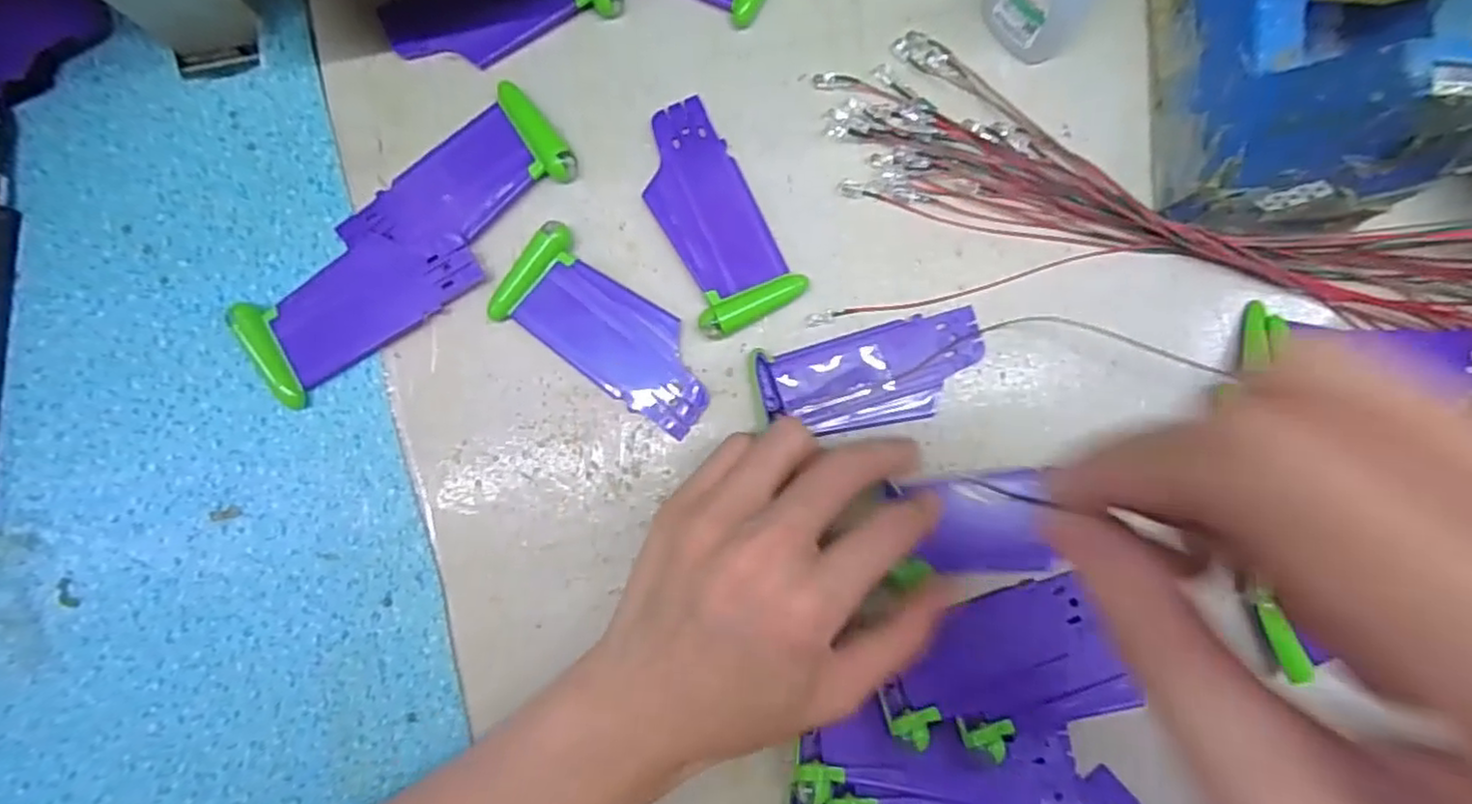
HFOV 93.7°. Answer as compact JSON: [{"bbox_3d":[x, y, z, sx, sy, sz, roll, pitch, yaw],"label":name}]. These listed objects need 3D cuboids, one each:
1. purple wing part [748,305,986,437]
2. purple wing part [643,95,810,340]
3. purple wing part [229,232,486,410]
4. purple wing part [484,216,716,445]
[{"bbox_3d":[0.052,-0.010,0.267,0.090,0.006,0.037,-11,87,0],"label":"purple wing part"},{"bbox_3d":[-0.012,-0.072,0.268,0.041,0.009,0.088,-30,87,-1],"label":"purple wing part"},{"bbox_3d":[-0.145,-0.038,0.264,0.088,0.010,0.039,-36,87,-2],"label":"purple wing part"},{"bbox_3d":[-0.047,-0.027,0.265,0.089,0.008,0.040,34,88,2],"label":"purple wing part"}]

